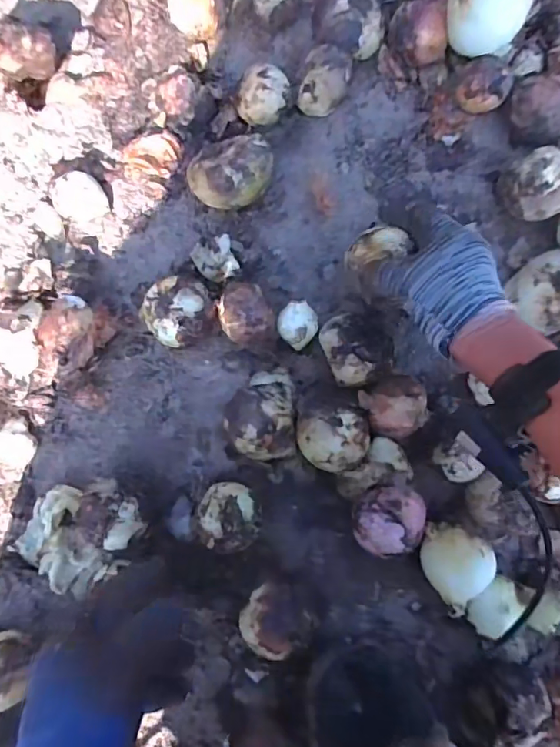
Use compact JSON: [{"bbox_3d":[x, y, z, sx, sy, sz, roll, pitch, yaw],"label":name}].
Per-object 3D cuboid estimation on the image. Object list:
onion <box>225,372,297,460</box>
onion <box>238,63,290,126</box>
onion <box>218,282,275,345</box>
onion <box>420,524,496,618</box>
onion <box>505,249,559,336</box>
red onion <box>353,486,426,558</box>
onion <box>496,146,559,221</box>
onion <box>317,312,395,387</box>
[{"bbox_3d":[-0.017,0.036,0.439,0.063,0.053,0.081,0,84,-7],"label":"onion"},{"bbox_3d":[-0.017,-0.261,0.472,0.045,0.050,0.046,1,84,-7],"label":"onion"},{"bbox_3d":[-0.032,-0.052,0.443,0.046,0.050,0.059,-30,88,-9],"label":"onion"},{"bbox_3d":[0.152,0.173,0.441,0.065,0.051,0.071,1,84,-7],"label":"onion"},{"bbox_3d":[0.274,-0.085,0.484,0.069,0.052,0.073,1,84,-7],"label":"onion"},{"bbox_3d":[0.098,0.131,0.440,0.062,0.056,0.066,1,84,-7],"label":"red onion"},{"bbox_3d":[0.255,-0.182,0.489,0.055,0.062,0.066,-34,89,-9],"label":"onion"},{"bbox_3d":[0.074,-0.025,0.453,0.068,0.052,0.065,1,84,-7],"label":"onion"}]

